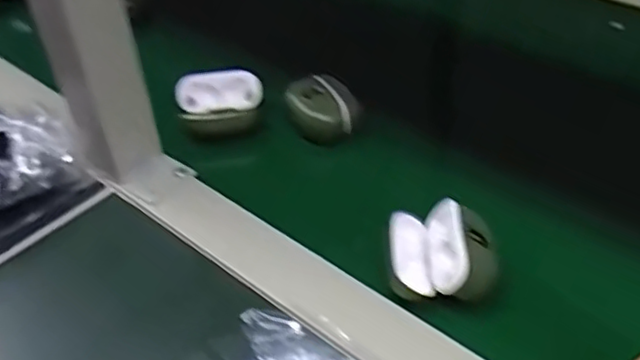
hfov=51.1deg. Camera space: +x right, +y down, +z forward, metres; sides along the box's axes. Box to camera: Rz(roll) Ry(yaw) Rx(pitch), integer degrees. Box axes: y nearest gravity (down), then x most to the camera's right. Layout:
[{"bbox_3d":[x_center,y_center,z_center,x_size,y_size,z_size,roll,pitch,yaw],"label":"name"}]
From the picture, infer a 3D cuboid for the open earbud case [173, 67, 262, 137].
[{"bbox_3d":[-0.075,-0.059,0.503,0.061,0.032,0.041,-3,42,2],"label":"open earbud case"}]

